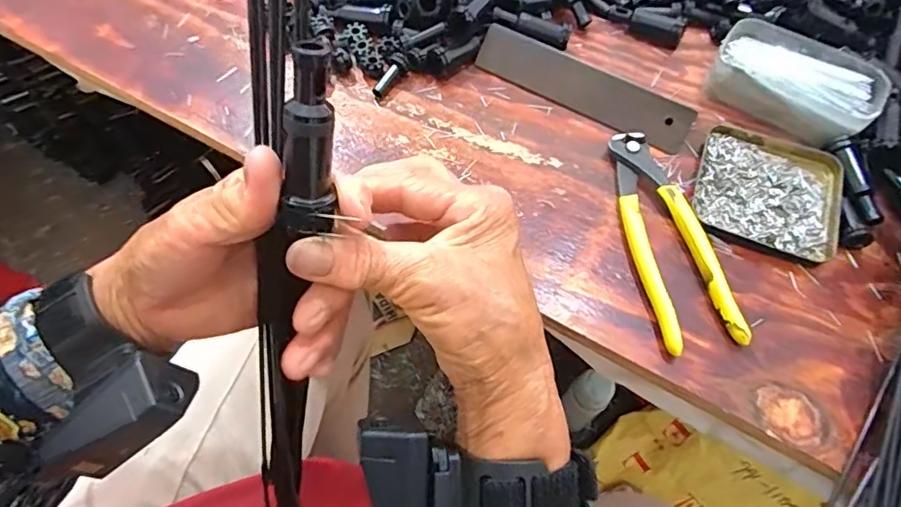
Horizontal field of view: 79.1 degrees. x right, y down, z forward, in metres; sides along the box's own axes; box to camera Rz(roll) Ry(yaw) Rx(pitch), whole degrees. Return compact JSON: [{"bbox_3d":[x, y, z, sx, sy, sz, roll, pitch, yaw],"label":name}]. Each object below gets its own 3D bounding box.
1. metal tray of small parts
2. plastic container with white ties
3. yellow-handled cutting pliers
[{"bbox_3d":[0.229,-0.045,0.394,0.095,0.012,0.100,21,61,9],"label":"metal tray of small parts"},{"bbox_3d":[0.268,-0.134,0.429,0.118,0.035,0.077,36,65,17],"label":"plastic container with white ties"},{"bbox_3d":[0.146,-0.013,0.371,0.049,0.015,0.163,-7,61,-7],"label":"yellow-handled cutting pliers"}]

